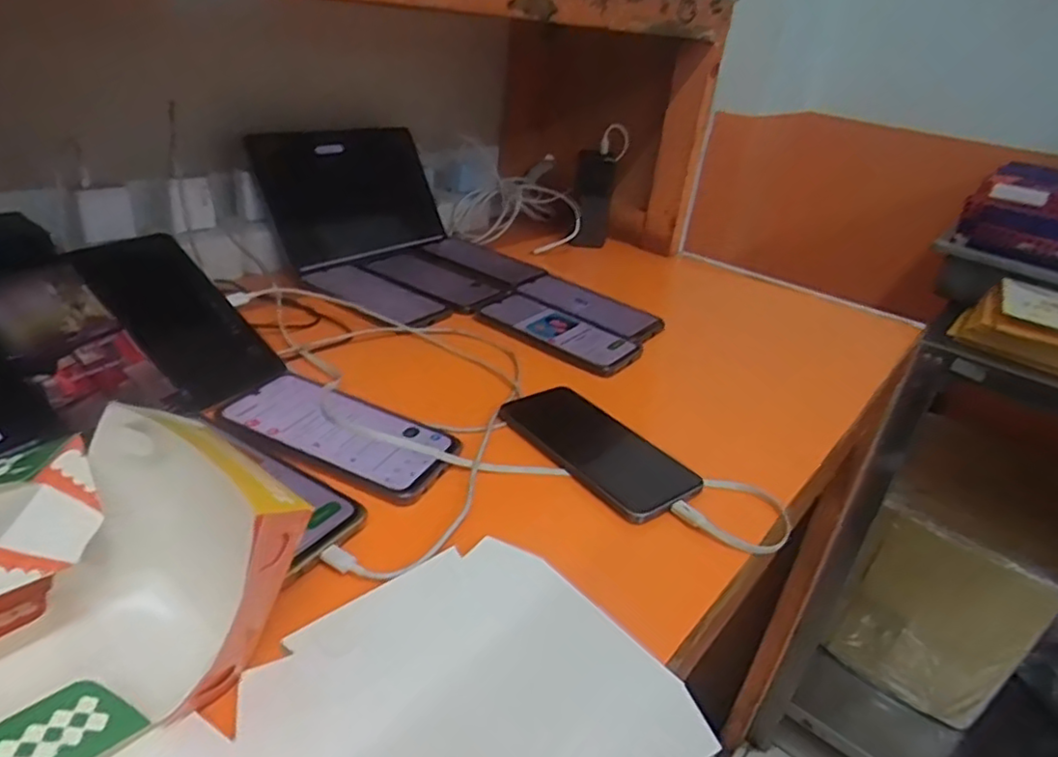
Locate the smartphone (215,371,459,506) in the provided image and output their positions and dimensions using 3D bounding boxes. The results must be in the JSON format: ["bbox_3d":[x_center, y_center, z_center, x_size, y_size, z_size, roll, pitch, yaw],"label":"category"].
[{"bbox_3d":[-0.139,0.036,0.489,0.165,0.014,0.083,17,30,16],"label":"smartphone"}]

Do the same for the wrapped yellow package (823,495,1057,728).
[{"bbox_3d":[0.644,0.386,1.051,0.259,0.336,0.047,22,30,28],"label":"wrapped yellow package"}]

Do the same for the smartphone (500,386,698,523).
[{"bbox_3d":[0.052,0.054,0.516,0.076,0.012,0.162,-16,37,-37],"label":"smartphone"}]

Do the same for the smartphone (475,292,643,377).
[{"bbox_3d":[0.035,-0.052,0.696,0.182,0.013,0.086,25,33,29],"label":"smartphone"}]

